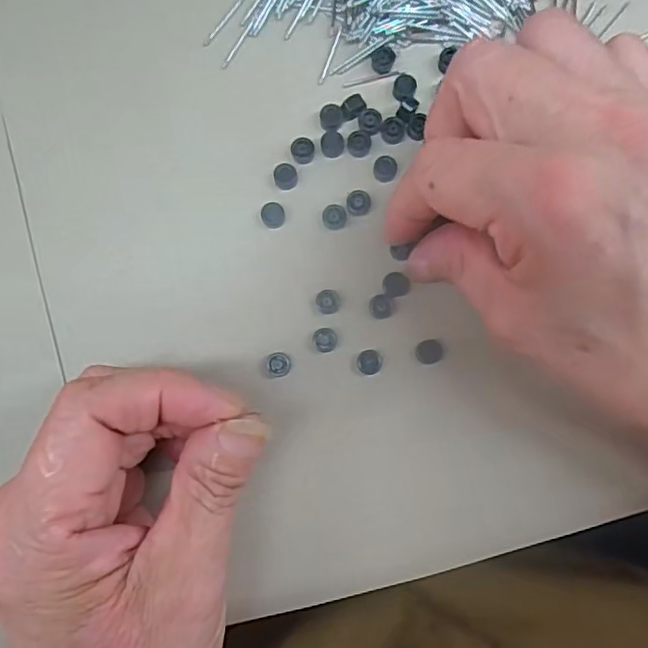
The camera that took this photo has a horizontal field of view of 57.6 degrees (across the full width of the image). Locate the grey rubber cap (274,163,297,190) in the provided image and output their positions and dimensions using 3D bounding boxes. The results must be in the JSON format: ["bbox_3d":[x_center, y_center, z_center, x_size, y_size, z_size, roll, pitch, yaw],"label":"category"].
[{"bbox_3d":[-0.015,-0.056,0.226,0.009,0.006,0.009,0,86,1],"label":"grey rubber cap"}]

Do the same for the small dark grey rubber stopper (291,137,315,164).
[{"bbox_3d":[-0.008,-0.067,0.227,0.009,0.005,0.009,0,86,1],"label":"small dark grey rubber stopper"}]

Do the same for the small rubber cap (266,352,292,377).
[{"bbox_3d":[-0.017,0.015,0.221,0.009,0.004,0.009,0,86,1],"label":"small rubber cap"}]

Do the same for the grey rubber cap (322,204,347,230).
[{"bbox_3d":[0.004,-0.041,0.225,0.009,0.006,0.009,0,86,1],"label":"grey rubber cap"}]

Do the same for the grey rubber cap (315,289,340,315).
[{"bbox_3d":[0.001,-0.008,0.223,0.009,0.004,0.009,0,86,1],"label":"grey rubber cap"}]

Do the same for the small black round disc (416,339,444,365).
[{"bbox_3d":[0.040,0.010,0.220,0.010,0.004,0.009,-9,86,0],"label":"small black round disc"}]

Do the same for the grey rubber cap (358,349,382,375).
[{"bbox_3d":[0.017,0.014,0.221,0.009,0.004,0.009,0,86,1],"label":"grey rubber cap"}]

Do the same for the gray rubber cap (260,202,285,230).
[{"bbox_3d":[-0.020,-0.041,0.226,0.009,0.006,0.009,0,86,1],"label":"gray rubber cap"}]

